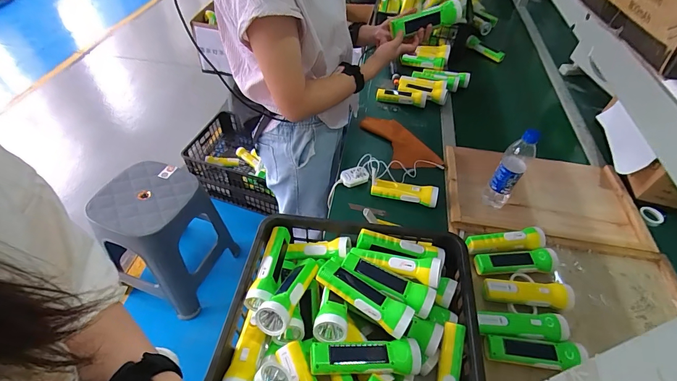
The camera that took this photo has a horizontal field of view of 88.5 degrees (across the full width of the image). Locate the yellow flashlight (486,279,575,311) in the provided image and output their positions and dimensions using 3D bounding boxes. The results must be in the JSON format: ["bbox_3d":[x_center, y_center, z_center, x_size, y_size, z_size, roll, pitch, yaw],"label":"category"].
[{"bbox_3d":[0.382,0.214,0.708,0.180,0.048,0.047,5,48,2],"label":"yellow flashlight"}]

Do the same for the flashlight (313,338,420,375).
[{"bbox_3d":[0.044,0.256,0.532,0.170,0.044,0.045,-3,49,-5],"label":"flashlight"}]

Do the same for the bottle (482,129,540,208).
[{"bbox_3d":[0.410,-0.047,0.830,0.061,0.233,0.054,30,53,23],"label":"bottle"}]

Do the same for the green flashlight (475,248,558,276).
[{"bbox_3d":[0.391,0.161,0.763,0.181,0.045,0.049,0,47,-2],"label":"green flashlight"}]

